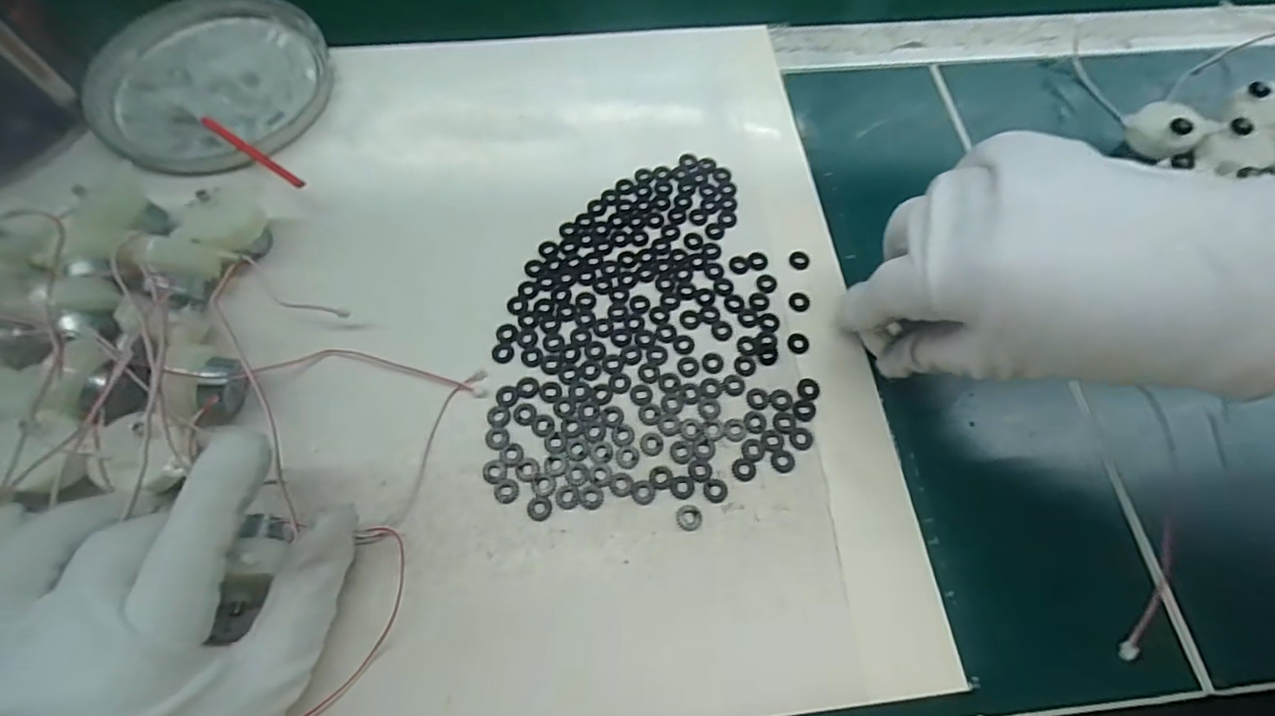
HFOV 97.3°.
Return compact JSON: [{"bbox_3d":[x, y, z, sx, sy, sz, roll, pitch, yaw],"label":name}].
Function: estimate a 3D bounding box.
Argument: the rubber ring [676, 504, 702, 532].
[{"bbox_3d":[0.022,0.067,0.237,0.011,0.004,0.011,1,66,-1],"label":"rubber ring"}]

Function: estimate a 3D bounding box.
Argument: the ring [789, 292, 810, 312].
[{"bbox_3d":[0.082,-0.029,0.282,0.011,0.004,0.011,1,66,-1],"label":"ring"}]

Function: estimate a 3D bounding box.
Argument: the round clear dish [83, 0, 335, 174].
[{"bbox_3d":[-0.255,-0.170,0.339,0.131,0.021,0.152,-10,67,-6],"label":"round clear dish"}]

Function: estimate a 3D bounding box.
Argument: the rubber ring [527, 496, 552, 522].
[{"bbox_3d":[-0.042,0.064,0.238,0.010,0.004,0.010,1,66,-1],"label":"rubber ring"}]

